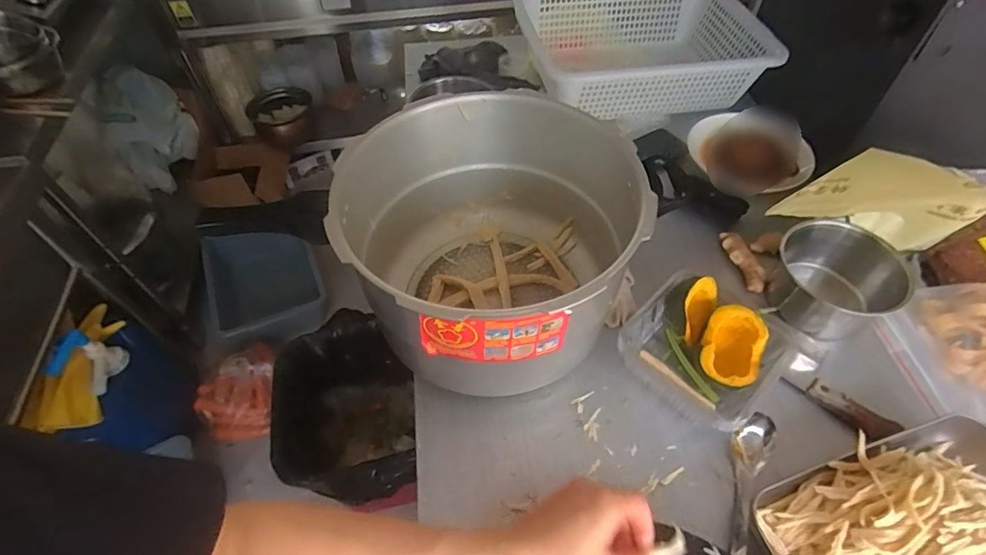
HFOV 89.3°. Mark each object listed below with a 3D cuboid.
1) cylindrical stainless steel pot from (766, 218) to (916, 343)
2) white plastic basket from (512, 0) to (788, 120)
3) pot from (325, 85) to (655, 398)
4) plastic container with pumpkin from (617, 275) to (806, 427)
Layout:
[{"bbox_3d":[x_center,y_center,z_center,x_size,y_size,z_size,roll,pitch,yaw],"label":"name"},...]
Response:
[{"bbox_3d":[0.453,0.003,0.667,0.132,0.111,0.124,-1,53,1],"label":"cylindrical stainless steel pot"},{"bbox_3d":[0.316,-0.435,0.994,0.492,0.154,0.323,-8,53,-5],"label":"white plastic basket"},{"bbox_3d":[-0.009,-0.035,0.623,0.326,0.222,0.326,-1,53,1],"label":"pot"},{"bbox_3d":[0.265,0.076,0.610,0.176,0.078,0.165,-36,60,-24],"label":"plastic container with pumpkin"}]

